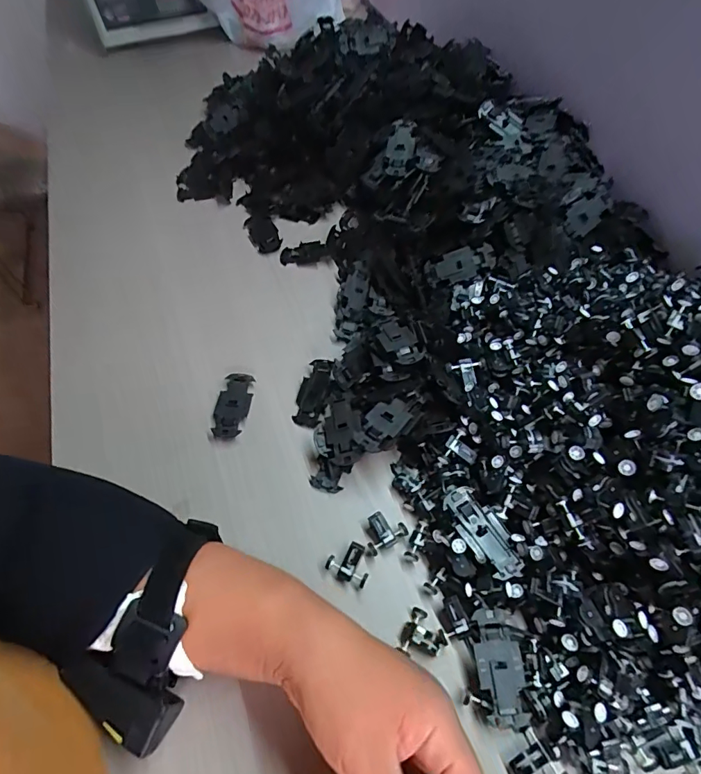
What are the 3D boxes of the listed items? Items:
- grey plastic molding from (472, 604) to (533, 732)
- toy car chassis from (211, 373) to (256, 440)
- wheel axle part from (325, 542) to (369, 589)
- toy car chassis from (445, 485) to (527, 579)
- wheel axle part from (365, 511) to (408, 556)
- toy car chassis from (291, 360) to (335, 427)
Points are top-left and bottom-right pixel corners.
[{"bbox_3d":[0.095,0.179,0.299,0.029,0.010,0.065,-1,56,0],"label":"grey plastic molding"},{"bbox_3d":[-0.104,0.016,0.412,0.028,0.008,0.062,7,57,5],"label":"toy car chassis"},{"bbox_3d":[0.000,0.128,0.340,0.031,0.017,0.025,17,58,11],"label":"wheel axle part"},{"bbox_3d":[0.093,0.102,0.326,0.030,0.011,0.065,-25,60,-15],"label":"toy car chassis"},{"bbox_3d":[0.024,0.108,0.351,0.033,0.013,0.024,-26,60,-16],"label":"wheel axle part"},{"bbox_3d":[-0.034,0.005,0.421,0.028,0.005,0.065,3,64,21],"label":"toy car chassis"}]

